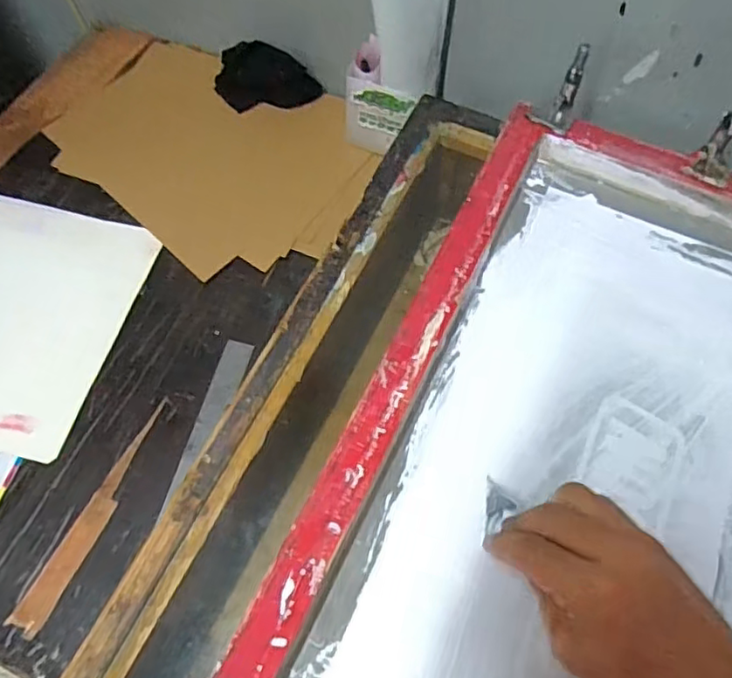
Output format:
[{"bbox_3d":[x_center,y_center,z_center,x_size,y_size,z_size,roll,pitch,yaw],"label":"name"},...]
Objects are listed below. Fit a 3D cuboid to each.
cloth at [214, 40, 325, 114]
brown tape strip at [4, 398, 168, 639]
[{"bbox_3d":[-0.127,-0.337,0.780,0.134,0.052,0.059,-8,63,-3],"label":"cloth"},{"bbox_3d":[-0.248,0.159,0.570,0.029,0.004,0.224,24,66,12],"label":"brown tape strip"}]

